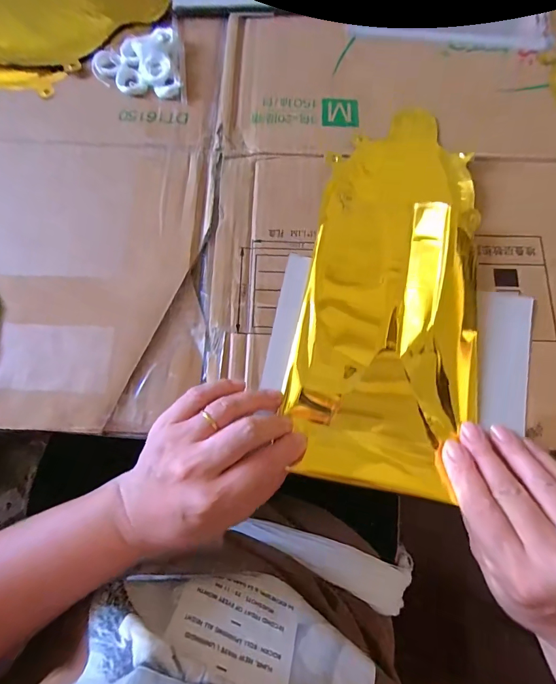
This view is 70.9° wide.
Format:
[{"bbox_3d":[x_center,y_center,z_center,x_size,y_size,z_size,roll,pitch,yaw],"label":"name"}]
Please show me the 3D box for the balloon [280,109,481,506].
[{"bbox_3d":[0.089,-0.049,0.306,0.128,0.022,0.308,10,77,4],"label":"balloon"}]

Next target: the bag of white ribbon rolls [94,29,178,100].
[{"bbox_3d":[-0.136,-0.263,0.370,0.077,0.018,0.078,-10,72,-3],"label":"bag of white ribbon rolls"}]

